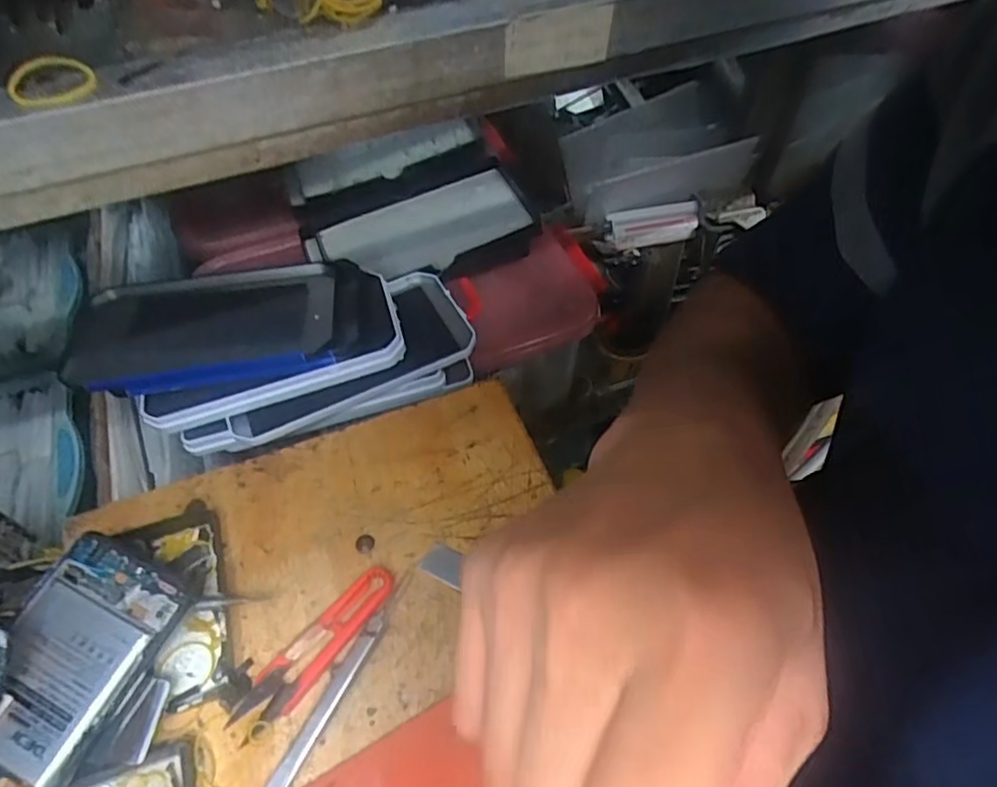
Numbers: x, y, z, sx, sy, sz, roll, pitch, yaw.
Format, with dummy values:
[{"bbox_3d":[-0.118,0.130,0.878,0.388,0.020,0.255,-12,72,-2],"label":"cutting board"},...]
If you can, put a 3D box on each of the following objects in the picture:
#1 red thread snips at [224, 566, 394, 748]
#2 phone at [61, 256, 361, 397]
[{"bbox_3d":[-0.095,0.131,0.325,0.024,0.009,0.100,32,60,21],"label":"red thread snips"},{"bbox_3d":[-0.195,-0.048,0.430,0.189,0.016,0.096,-6,53,-4],"label":"phone"}]

